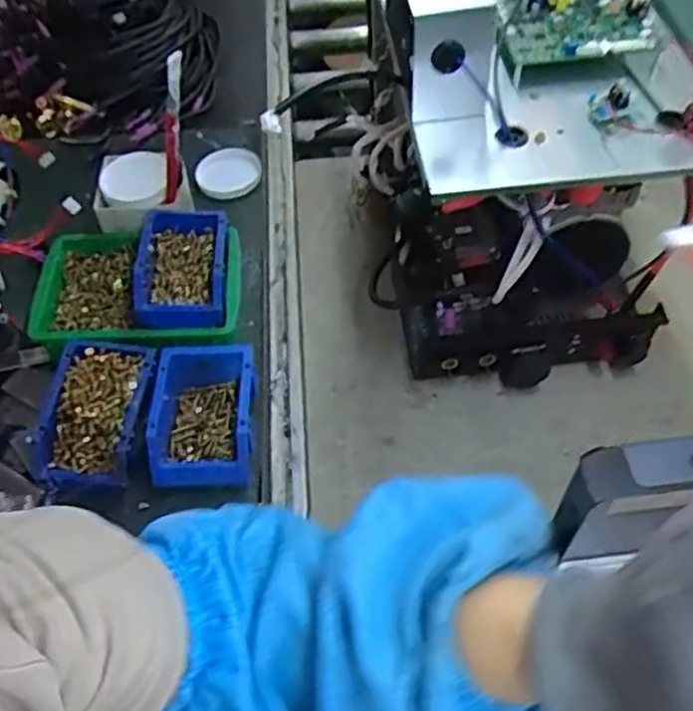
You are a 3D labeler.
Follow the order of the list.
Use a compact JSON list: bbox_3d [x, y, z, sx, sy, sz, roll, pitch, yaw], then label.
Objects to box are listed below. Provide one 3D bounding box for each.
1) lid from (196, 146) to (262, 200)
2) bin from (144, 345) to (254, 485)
[{"bbox_3d":[-0.188,-0.287,1.087,0.102,0.016,0.107,-3,62,6],"label":"lid"},{"bbox_3d":[-0.160,0.066,0.781,0.111,0.064,0.153,-3,54,0],"label":"bin"}]

